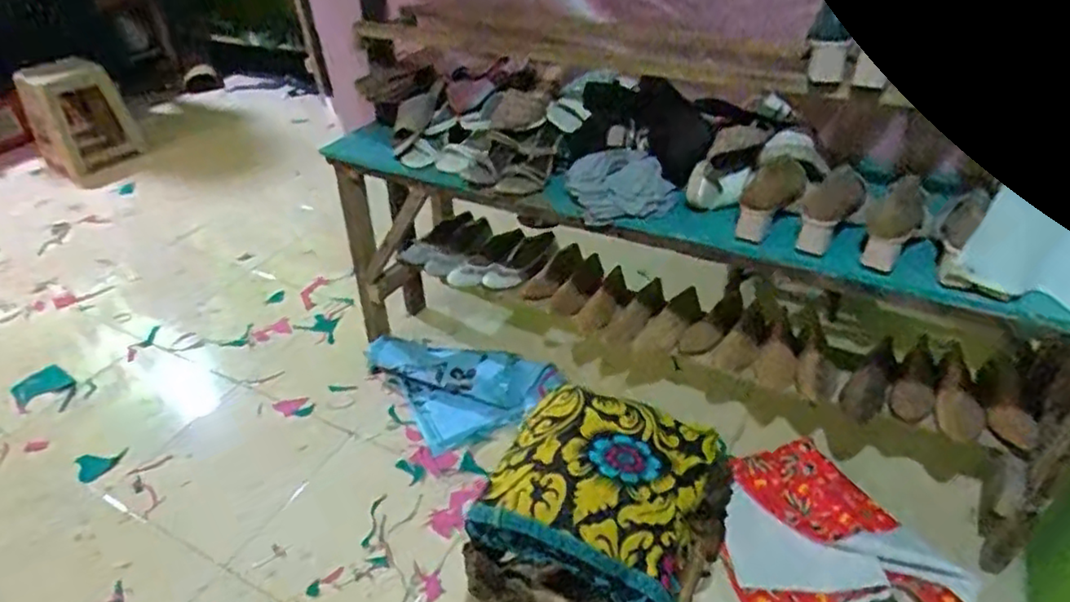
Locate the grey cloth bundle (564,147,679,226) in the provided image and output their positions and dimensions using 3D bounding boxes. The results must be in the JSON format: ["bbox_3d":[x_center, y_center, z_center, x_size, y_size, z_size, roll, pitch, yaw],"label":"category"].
[{"bbox_3d":[0.155,-0.223,1.227,0.188,0.078,0.174,-4,38,-1],"label":"grey cloth bundle"}]

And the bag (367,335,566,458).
[{"bbox_3d":[-0.186,0.179,1.724,0.372,0.049,0.435,-26,44,-26],"label":"bag"}]

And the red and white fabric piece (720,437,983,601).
[{"bbox_3d":[0.572,0.471,1.330,0.402,0.065,0.387,-7,38,-5],"label":"red and white fabric piece"}]

